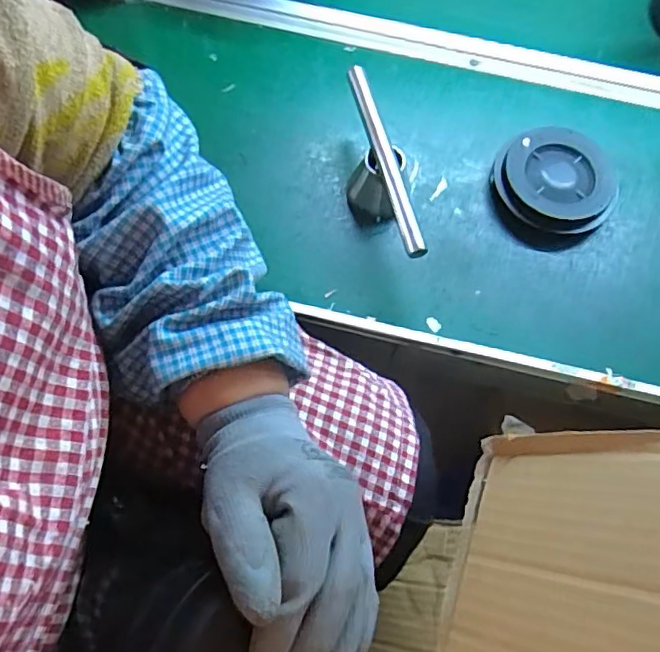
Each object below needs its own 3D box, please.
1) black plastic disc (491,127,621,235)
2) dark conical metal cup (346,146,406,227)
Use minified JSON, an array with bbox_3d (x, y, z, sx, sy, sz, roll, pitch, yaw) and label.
[{"bbox_3d":[0.228,-0.149,0.577,0.118,0.027,0.118,1,68,-3],"label":"black plastic disc"},{"bbox_3d":[0.042,-0.135,0.546,0.048,0.057,0.050,1,68,-3],"label":"dark conical metal cup"}]

